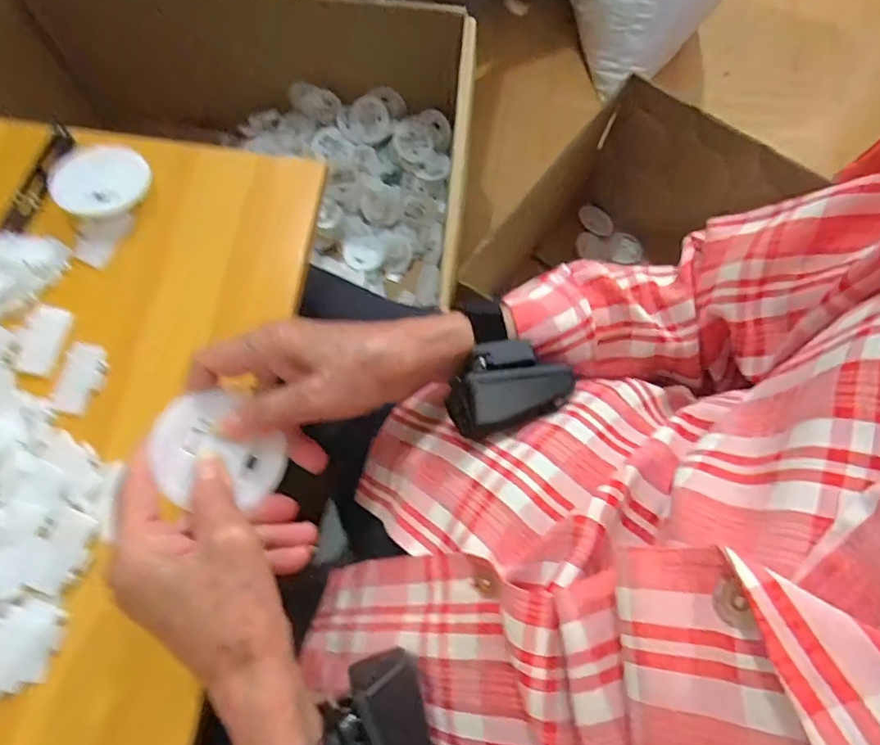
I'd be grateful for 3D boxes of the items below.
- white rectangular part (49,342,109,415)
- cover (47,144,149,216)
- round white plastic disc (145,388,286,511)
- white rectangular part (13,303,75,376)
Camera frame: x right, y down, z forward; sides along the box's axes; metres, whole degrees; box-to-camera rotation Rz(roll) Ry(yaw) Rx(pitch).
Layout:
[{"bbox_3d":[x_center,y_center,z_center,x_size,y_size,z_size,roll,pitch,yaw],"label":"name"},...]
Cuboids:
[{"bbox_3d":[-0.243,0.004,0.366,0.030,0.004,0.048,7,74,1],"label":"white rectangular part"},{"bbox_3d":[-0.249,-0.141,0.399,0.065,0.014,0.064,0,74,-1],"label":"cover"},{"bbox_3d":[-0.122,0.045,0.293,0.069,0.008,0.059,43,66,-9],"label":"round white plastic disc"},{"bbox_3d":[-0.274,-0.023,0.373,0.027,0.004,0.048,11,74,2],"label":"white rectangular part"}]

